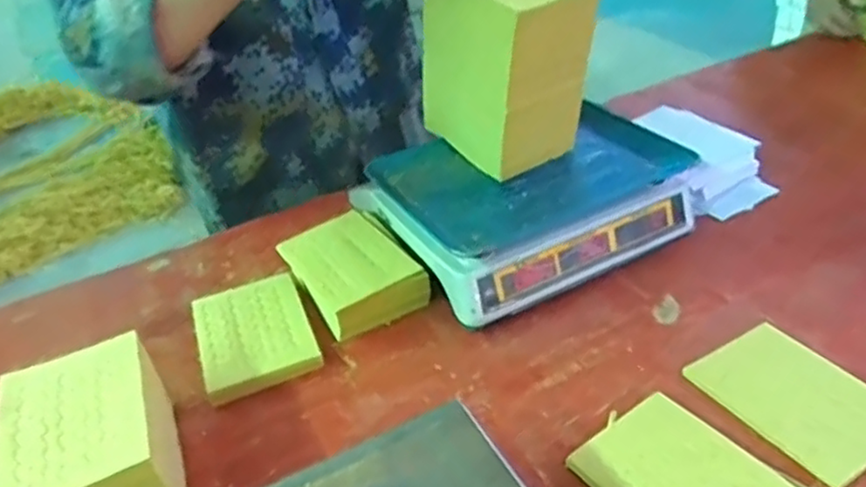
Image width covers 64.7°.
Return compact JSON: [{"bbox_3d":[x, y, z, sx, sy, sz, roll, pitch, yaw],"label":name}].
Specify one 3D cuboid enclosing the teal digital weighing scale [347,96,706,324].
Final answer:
[{"bbox_3d":[0.110,-0.052,0.831,0.328,0.115,0.253,-21,39,-21],"label":"teal digital weighing scale"}]

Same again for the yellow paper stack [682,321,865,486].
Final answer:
[{"bbox_3d":[0.332,0.139,0.622,0.110,0.010,0.156,-31,49,-18],"label":"yellow paper stack"}]

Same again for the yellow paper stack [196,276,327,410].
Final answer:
[{"bbox_3d":[-0.197,0.098,0.751,0.116,0.021,0.163,-17,38,-16],"label":"yellow paper stack"}]

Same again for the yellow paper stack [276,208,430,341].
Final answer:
[{"bbox_3d":[-0.095,0.031,0.796,0.111,0.054,0.160,-23,40,-23],"label":"yellow paper stack"}]

